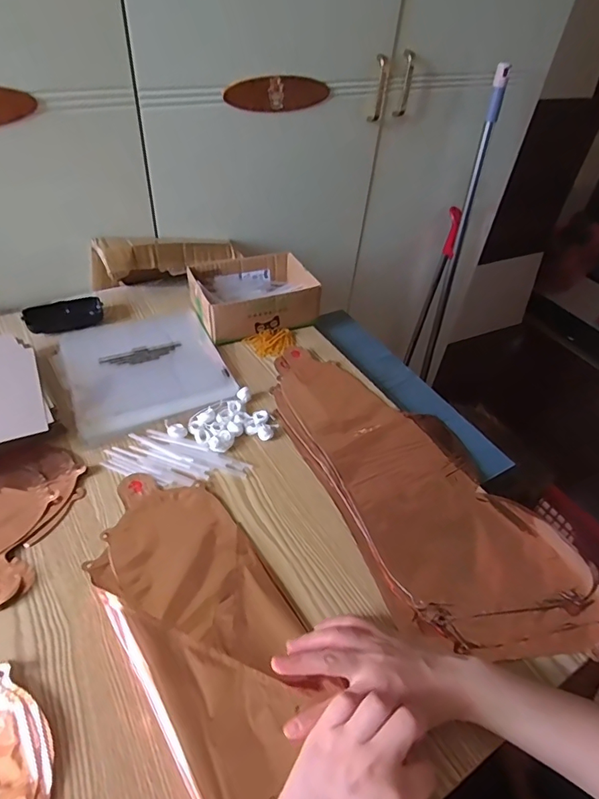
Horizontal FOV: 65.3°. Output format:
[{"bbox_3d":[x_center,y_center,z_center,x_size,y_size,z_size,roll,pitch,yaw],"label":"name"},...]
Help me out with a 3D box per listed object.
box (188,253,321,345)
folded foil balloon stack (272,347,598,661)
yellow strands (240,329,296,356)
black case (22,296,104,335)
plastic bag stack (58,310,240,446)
[{"bbox_3d":[-0.073,-0.163,0.746,0.182,0.071,0.140,-13,47,-19],"label":"box"},{"bbox_3d":[0.127,0.086,0.552,0.218,0.015,0.456,-21,50,-25],"label":"folded foil balloon stack"},{"bbox_3d":[-0.040,-0.086,0.712,0.078,0.012,0.051,-10,46,-16],"label":"yellow strands"},{"bbox_3d":[-0.353,-0.127,0.707,0.107,0.027,0.043,-23,51,-27],"label":"black case"},{"bbox_3d":[-0.217,-0.052,0.656,0.200,0.015,0.217,-18,49,-23],"label":"plastic bag stack"}]

